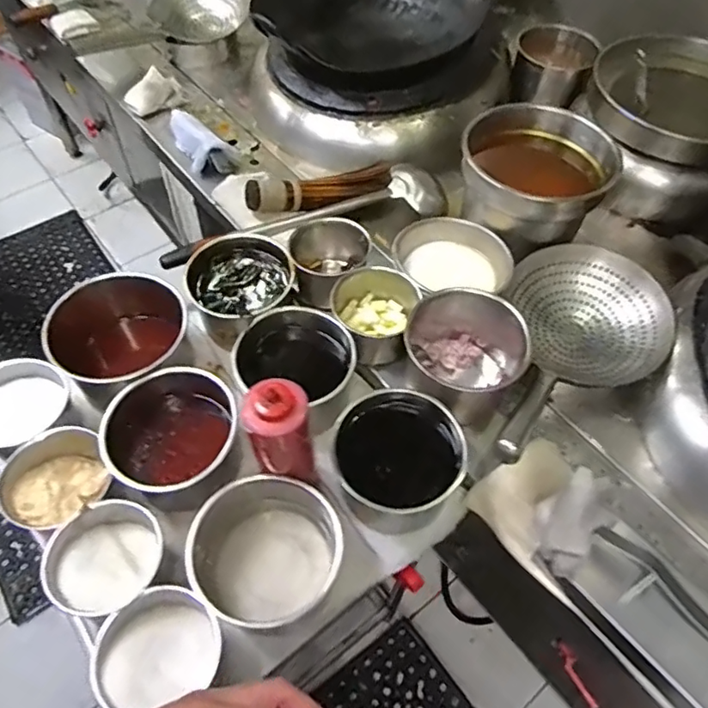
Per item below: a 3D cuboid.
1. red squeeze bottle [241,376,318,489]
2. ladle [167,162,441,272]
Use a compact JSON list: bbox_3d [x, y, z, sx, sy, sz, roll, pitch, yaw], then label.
[{"bbox_3d":[-0.079,0.097,0.635,0.073,0.182,0.067,-6,56,-7],"label":"red squeeze bottle"},{"bbox_3d":[-0.073,-0.235,0.956,0.503,0.064,0.107,-18,58,-14],"label":"ladle"}]

